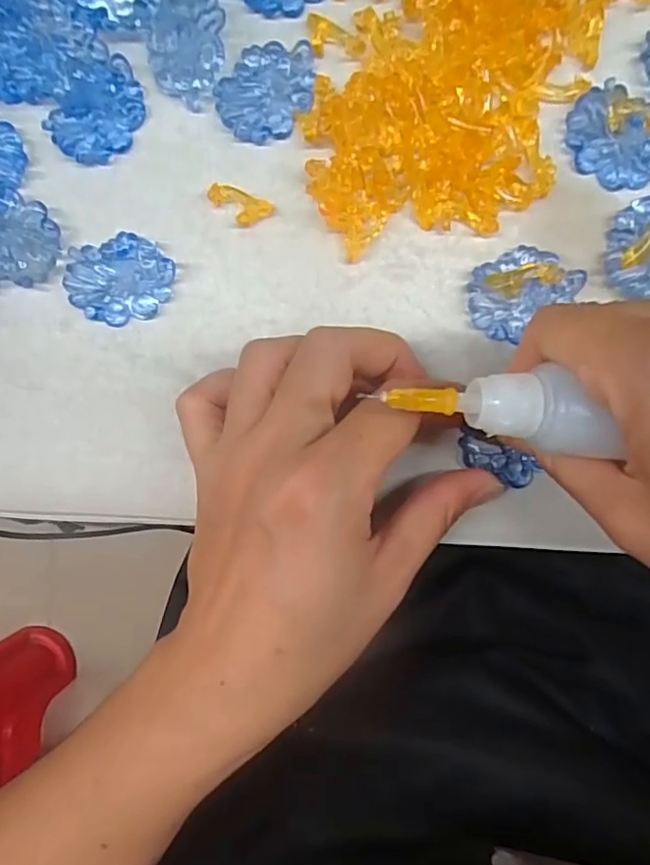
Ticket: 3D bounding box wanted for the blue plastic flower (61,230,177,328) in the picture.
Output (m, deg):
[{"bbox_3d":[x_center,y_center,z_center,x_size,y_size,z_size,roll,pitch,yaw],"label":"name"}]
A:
[{"bbox_3d":[-0.072,-0.054,0.206,0.036,0.006,0.029,-11,88,3],"label":"blue plastic flower"}]

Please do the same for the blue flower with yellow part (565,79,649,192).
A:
[{"bbox_3d":[0.100,-0.099,0.196,0.037,0.005,0.028,38,91,3],"label":"blue flower with yellow part"}]

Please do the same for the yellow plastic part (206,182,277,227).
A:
[{"bbox_3d":[-0.030,-0.079,0.206,0.022,0.005,0.011,21,90,4],"label":"yellow plastic part"}]

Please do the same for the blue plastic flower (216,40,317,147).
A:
[{"bbox_3d":[-0.021,-0.119,0.205,0.033,0.004,0.032,2,89,3],"label":"blue plastic flower"}]

